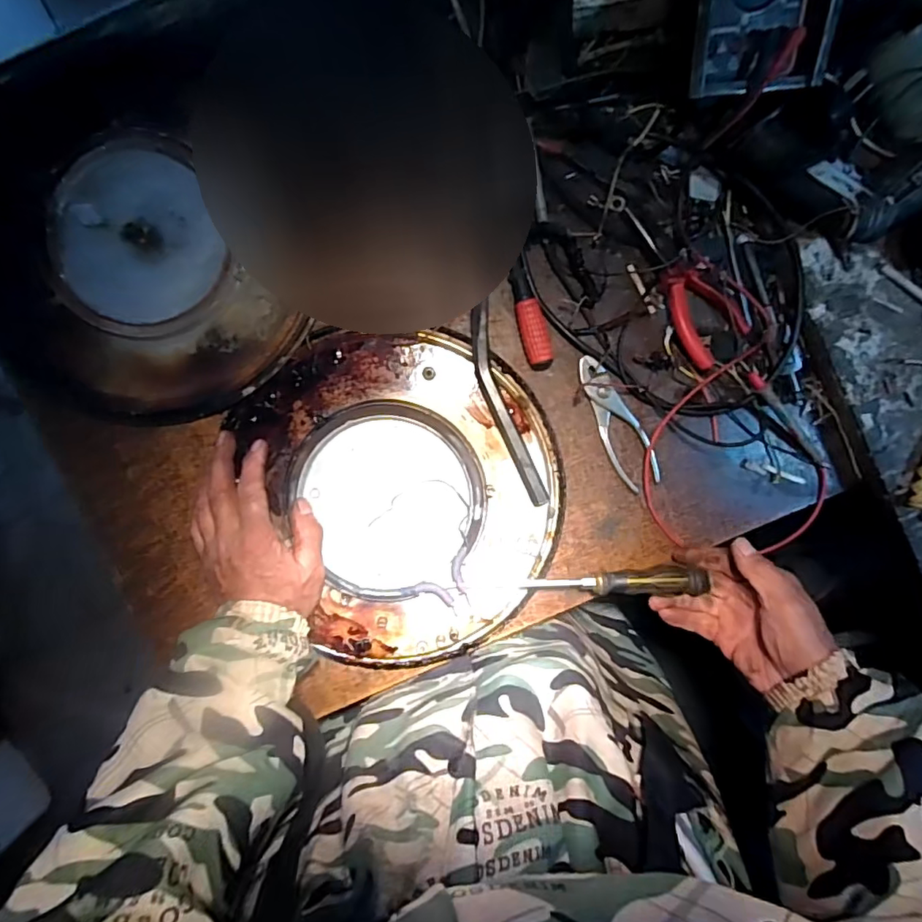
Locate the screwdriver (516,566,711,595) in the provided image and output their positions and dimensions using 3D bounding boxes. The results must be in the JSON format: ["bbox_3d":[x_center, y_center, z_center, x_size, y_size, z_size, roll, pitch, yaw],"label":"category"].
[{"bbox_3d":[0.129,0.105,0.481,0.155,0.028,0.022,-4,86,8],"label":"screwdriver"}]

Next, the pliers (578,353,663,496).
[{"bbox_3d":[0.136,-0.032,0.486,0.037,0.006,0.125,-30,97,14],"label":"pliers"}]

